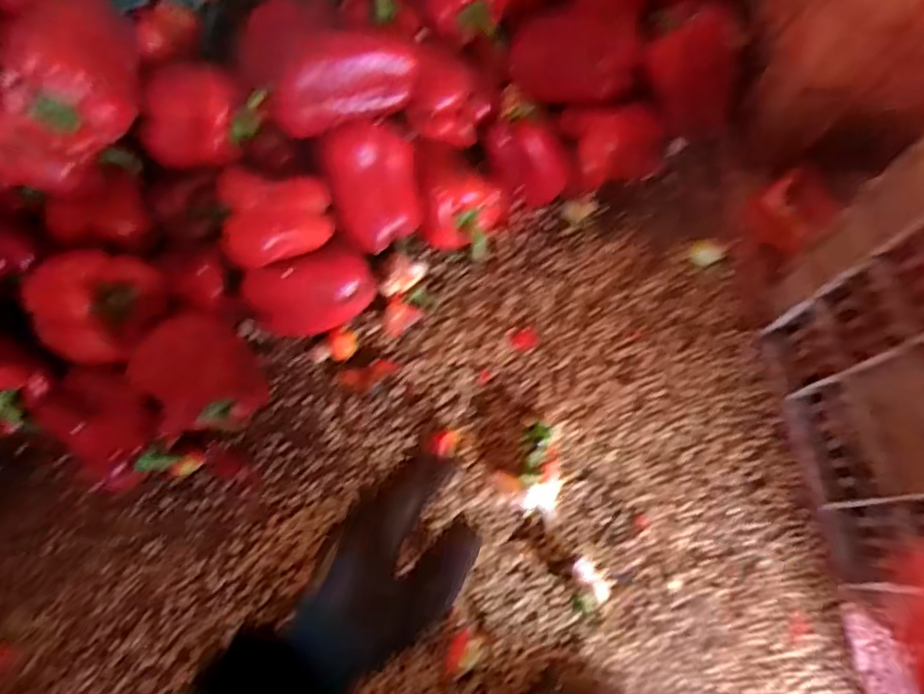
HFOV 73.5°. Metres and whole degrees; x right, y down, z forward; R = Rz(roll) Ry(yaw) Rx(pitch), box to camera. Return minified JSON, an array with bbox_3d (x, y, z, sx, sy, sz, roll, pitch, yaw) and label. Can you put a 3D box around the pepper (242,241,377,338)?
[{"bbox_3d":[-0.141,-0.048,0.584,0.116,0.077,0.061,-15,75,-3],"label":"pepper"}]

